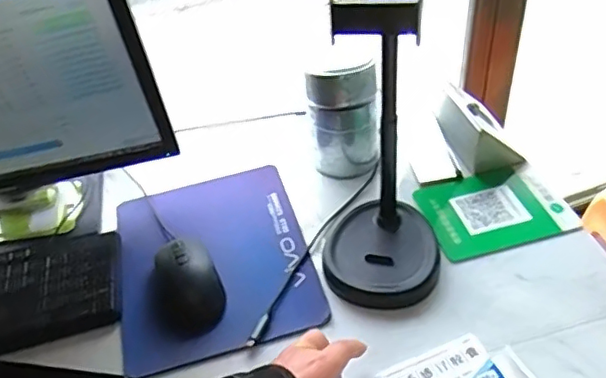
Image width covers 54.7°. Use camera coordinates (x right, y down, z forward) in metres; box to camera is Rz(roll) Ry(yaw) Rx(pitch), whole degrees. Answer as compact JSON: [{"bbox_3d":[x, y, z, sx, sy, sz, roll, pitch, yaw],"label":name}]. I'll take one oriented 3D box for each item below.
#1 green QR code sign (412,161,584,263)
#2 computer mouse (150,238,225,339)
[{"bbox_3d":[0.220,0.024,0.674,0.155,0.010,0.115,-15,44,-8],"label":"green QR code sign"},{"bbox_3d":[-0.124,0.095,0.611,0.068,0.035,0.110,-19,45,-13],"label":"computer mouse"}]

